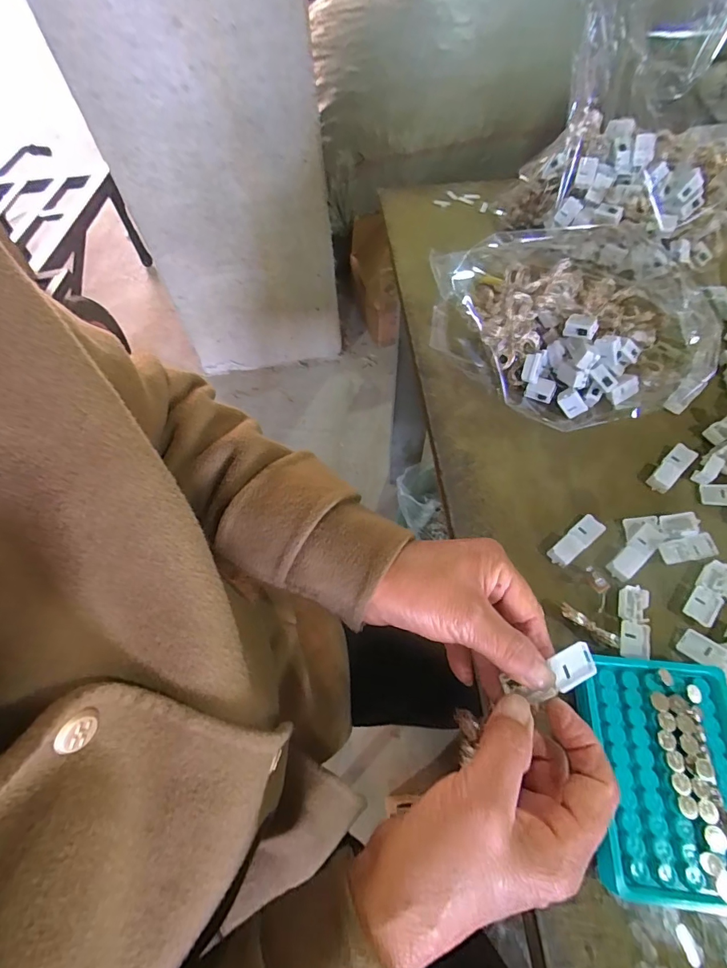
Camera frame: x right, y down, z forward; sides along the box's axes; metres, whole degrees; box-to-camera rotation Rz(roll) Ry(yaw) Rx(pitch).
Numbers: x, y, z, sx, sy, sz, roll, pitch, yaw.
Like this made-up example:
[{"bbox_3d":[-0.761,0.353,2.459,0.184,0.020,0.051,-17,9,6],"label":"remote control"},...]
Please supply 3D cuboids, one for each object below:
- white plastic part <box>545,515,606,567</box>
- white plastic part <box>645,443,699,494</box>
[{"bbox_3d":[0.179,0.047,0.364,0.054,0.013,0.019,-36,65,-15],"label":"white plastic part"},{"bbox_3d":[0.280,-0.015,0.393,0.054,0.010,0.019,-41,66,-17],"label":"white plastic part"}]

